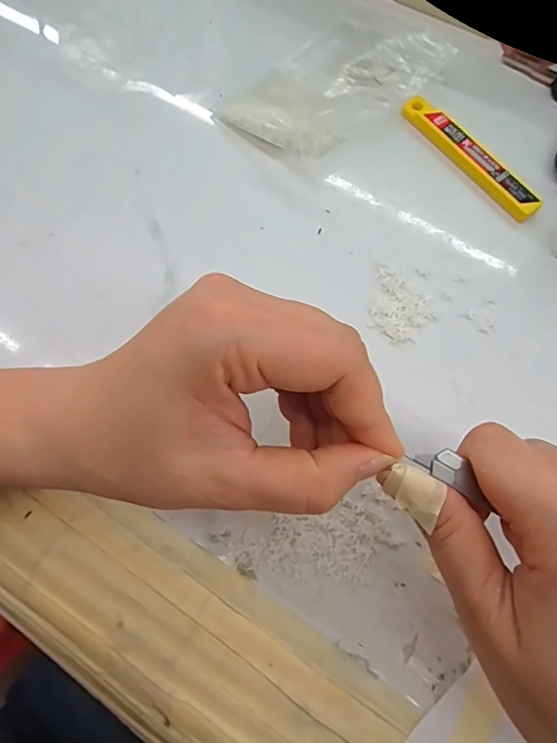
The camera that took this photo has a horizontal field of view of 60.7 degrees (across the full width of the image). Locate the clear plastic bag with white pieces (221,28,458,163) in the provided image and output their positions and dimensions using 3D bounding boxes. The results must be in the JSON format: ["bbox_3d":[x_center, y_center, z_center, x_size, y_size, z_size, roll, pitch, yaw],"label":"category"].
[{"bbox_3d":[0.034,-0.179,0.297,0.127,0.012,0.079,-38,73,-4],"label":"clear plastic bag with white pieces"}]

